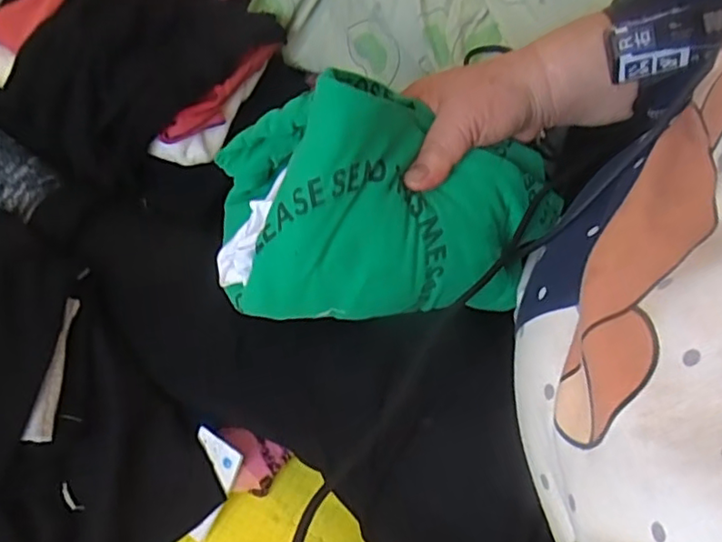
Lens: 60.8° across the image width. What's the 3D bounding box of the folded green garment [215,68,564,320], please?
[{"bbox_3d":[0.022,-0.052,0.390,0.218,0.130,0.107,-9,57,-9],"label":"folded green garment"}]

